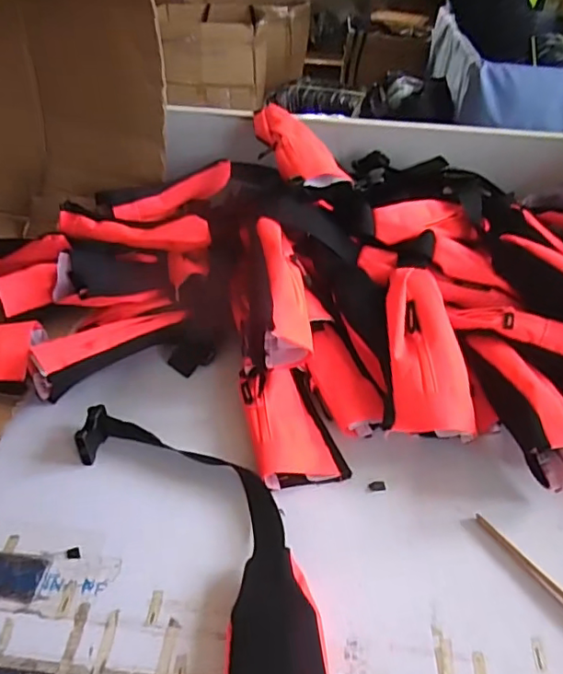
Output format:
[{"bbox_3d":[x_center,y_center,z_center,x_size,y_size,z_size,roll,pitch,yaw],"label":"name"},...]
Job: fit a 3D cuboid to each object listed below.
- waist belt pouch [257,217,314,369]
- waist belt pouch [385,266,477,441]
[{"bbox_3d":[0.000,-0.067,0.677,0.064,0.073,0.196,-4,66,-8],"label":"waist belt pouch"},{"bbox_3d":[0.168,0.007,0.659,0.084,0.031,0.223,0,60,-4],"label":"waist belt pouch"}]

